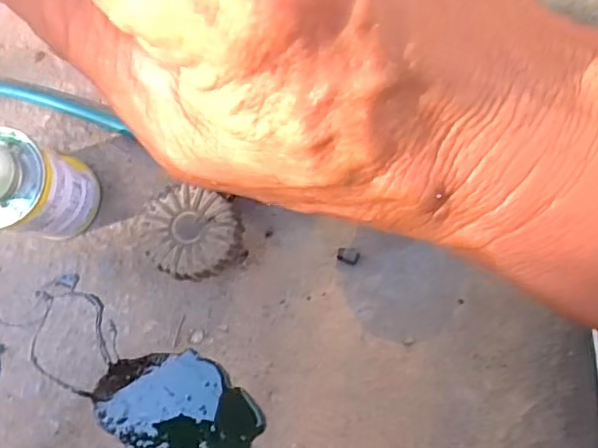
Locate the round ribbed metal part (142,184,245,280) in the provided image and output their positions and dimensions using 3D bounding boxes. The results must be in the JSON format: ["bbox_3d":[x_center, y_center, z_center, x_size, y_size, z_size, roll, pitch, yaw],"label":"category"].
[{"bbox_3d":[-0.077,0.008,0.438,0.067,0.041,0.063,-1,84,8],"label":"round ribbed metal part"}]

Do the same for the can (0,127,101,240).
[{"bbox_3d":[-0.187,-0.024,0.408,0.054,0.121,0.064,15,86,9],"label":"can"}]

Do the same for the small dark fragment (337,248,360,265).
[{"bbox_3d":[0.037,0.024,0.441,0.016,0.005,0.011,21,86,8],"label":"small dark fragment"}]

